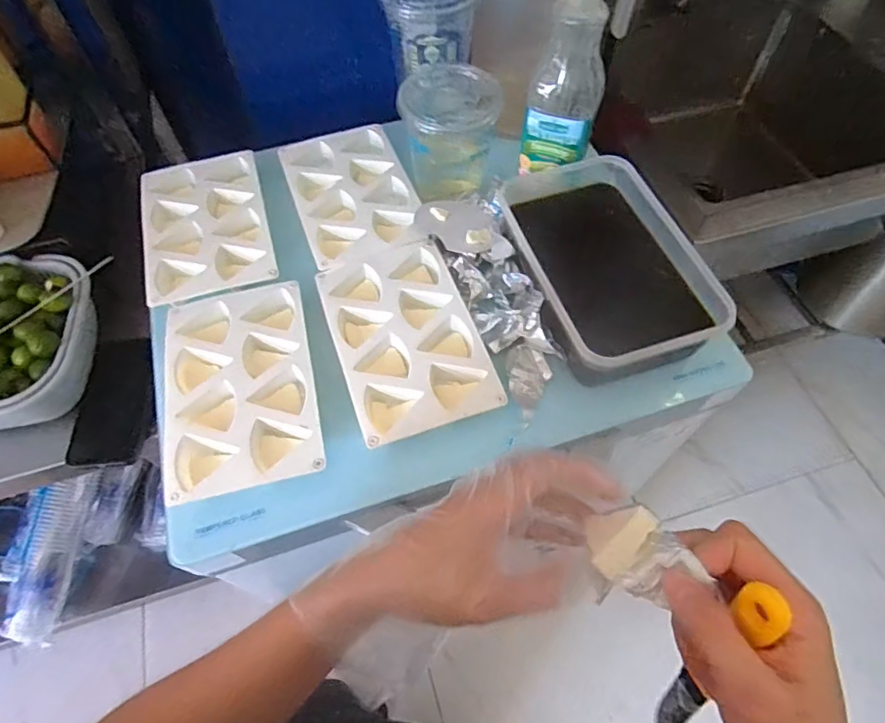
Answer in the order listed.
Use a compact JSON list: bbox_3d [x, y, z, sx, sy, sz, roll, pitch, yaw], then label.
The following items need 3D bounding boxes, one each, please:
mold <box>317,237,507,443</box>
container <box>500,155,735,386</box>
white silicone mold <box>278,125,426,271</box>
[{"bbox_3d":[-0.039,-0.029,0.569,0.141,0.030,0.221,-17,61,-9],"label":"mold"},{"bbox_3d":[0.169,-0.122,0.589,0.167,0.049,0.285,-15,60,-8],"label":"container"},{"bbox_3d":[-0.114,-0.215,0.678,0.137,0.023,0.232,-19,61,-10],"label":"white silicone mold"}]

